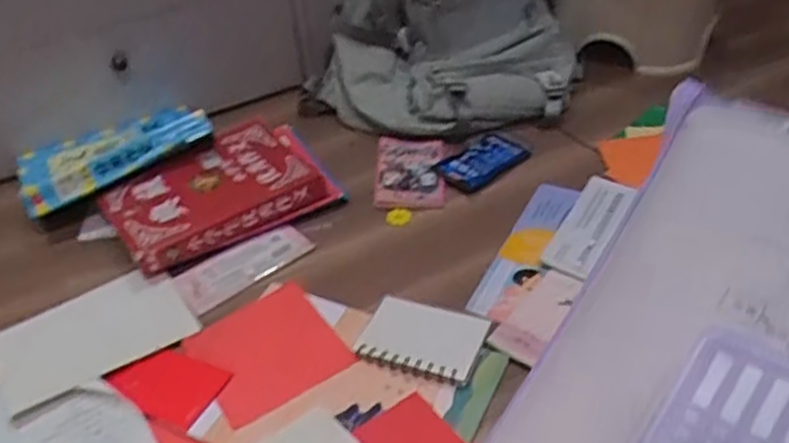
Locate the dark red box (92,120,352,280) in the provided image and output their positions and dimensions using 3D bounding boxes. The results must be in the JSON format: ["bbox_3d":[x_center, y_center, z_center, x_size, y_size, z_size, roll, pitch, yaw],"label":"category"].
[{"bbox_3d":[-0.240,-0.047,0.983,0.282,0.057,0.218,-22,41,-19],"label":"dark red box"}]

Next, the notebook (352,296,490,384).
[{"bbox_3d":[0.028,0.126,0.768,0.126,0.016,0.094,11,42,20],"label":"notebook"}]

